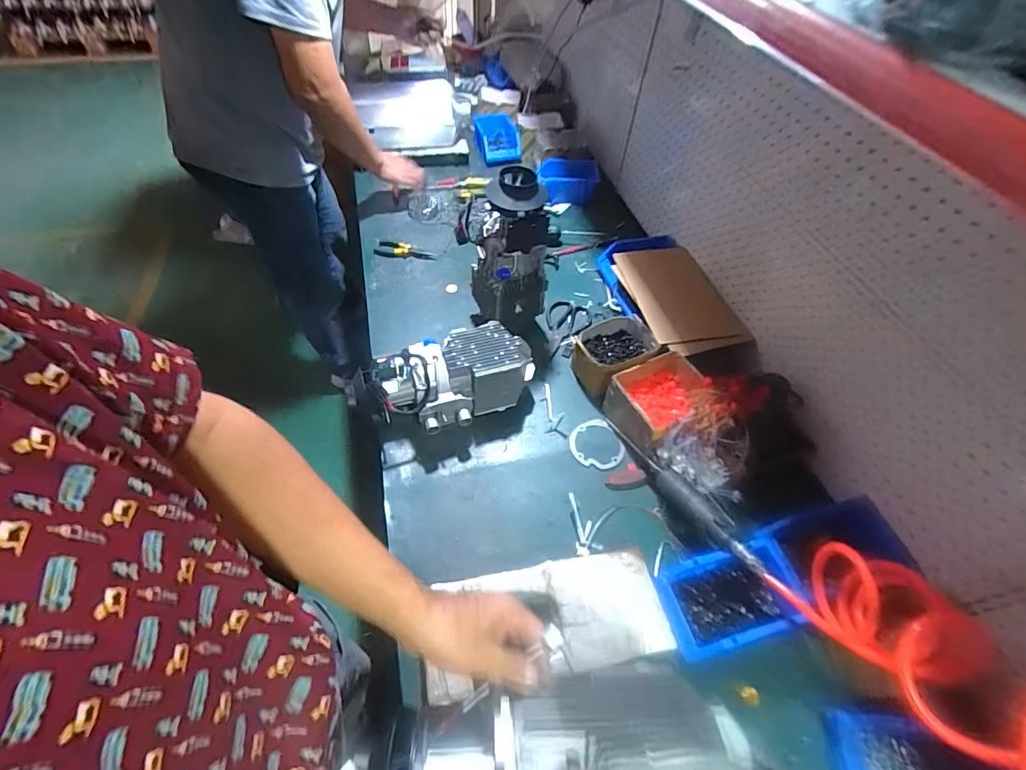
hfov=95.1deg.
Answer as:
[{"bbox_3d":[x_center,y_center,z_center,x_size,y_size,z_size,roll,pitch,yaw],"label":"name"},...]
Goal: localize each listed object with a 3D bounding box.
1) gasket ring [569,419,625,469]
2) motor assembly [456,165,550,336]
[{"bbox_3d":[0.154,0.113,0.868,0.092,0.005,0.100,0,57,0],"label":"gasket ring"},{"bbox_3d":[-0.020,-0.239,0.894,0.146,0.290,0.134,32,57,18],"label":"motor assembly"}]

